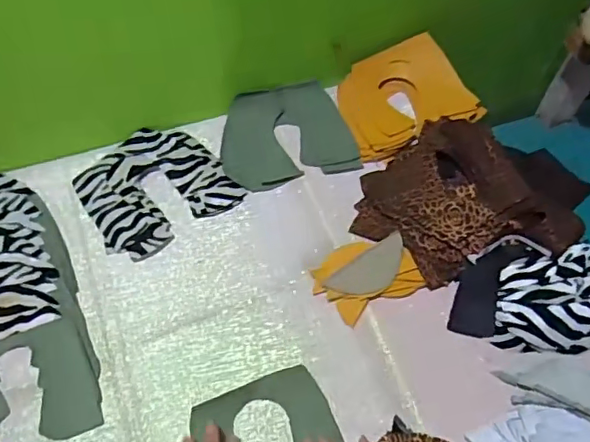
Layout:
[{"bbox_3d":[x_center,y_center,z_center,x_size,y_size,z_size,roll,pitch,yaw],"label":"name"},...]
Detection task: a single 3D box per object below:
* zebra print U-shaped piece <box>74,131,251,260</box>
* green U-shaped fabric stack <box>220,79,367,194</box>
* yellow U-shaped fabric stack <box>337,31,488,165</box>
[{"bbox_3d":[-0.168,-0.042,0.668,0.160,0.021,0.149,-31,63,-21],"label":"zebra print U-shaped piece"},{"bbox_3d":[-0.016,-0.113,0.720,0.160,0.022,0.149,-12,58,-10],"label":"green U-shaped fabric stack"},{"bbox_3d":[0.137,-0.161,0.723,0.159,0.020,0.140,-26,70,-2],"label":"yellow U-shaped fabric stack"}]

